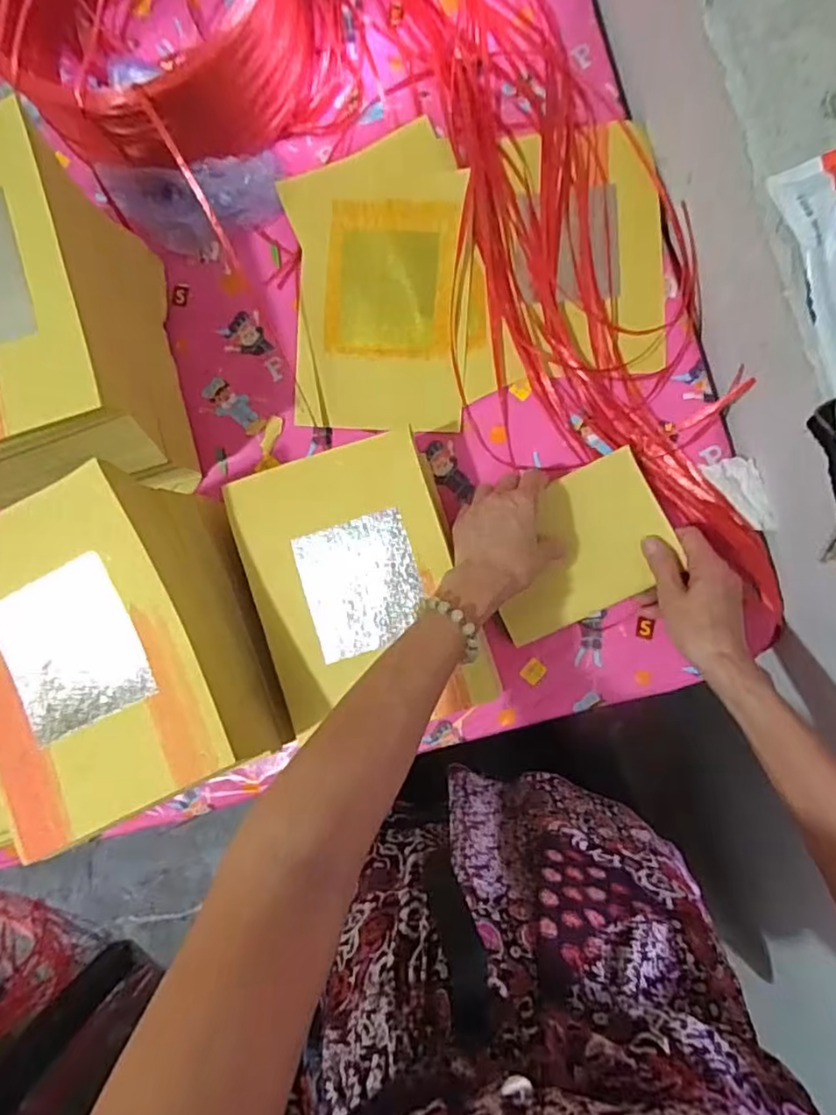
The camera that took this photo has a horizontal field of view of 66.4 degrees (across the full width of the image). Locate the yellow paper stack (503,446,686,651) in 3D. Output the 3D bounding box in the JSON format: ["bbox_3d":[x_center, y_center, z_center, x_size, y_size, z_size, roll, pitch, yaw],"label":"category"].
[{"bbox_3d":[0.138,-0.010,0.555,0.164,0.014,0.116,-27,78,12],"label":"yellow paper stack"}]

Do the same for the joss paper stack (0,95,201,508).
[{"bbox_3d":[-0.308,-0.174,0.527,0.159,0.186,0.241,-16,87,5],"label":"joss paper stack"}]

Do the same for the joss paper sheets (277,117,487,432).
[{"bbox_3d":[-0.031,-0.254,0.591,0.174,0.019,0.265,-3,89,5],"label":"joss paper sheets"}]

